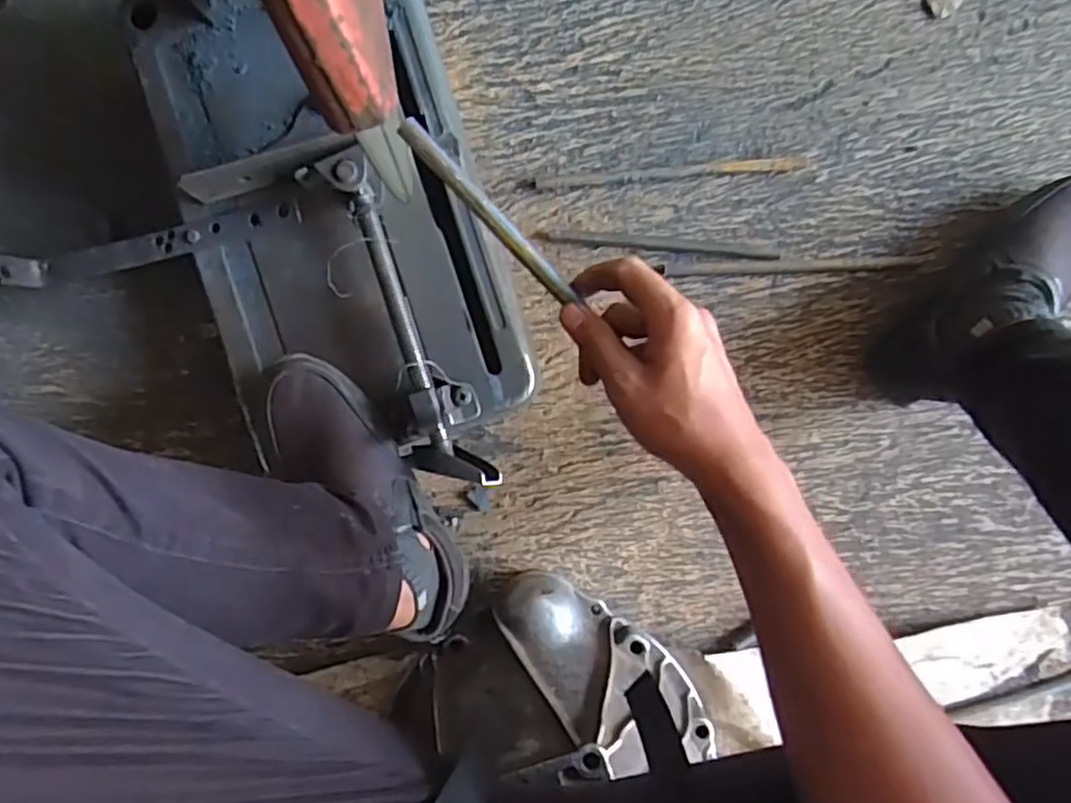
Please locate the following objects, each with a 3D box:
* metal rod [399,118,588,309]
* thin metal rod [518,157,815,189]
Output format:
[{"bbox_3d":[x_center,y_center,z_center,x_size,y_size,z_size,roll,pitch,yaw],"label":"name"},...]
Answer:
[{"bbox_3d":[-0.026,-0.102,0.373,0.011,0.010,0.126,-44,97,0],"label":"metal rod"},{"bbox_3d":[0.121,-0.218,0.655,0.271,0.012,0.012,-3,90,0],"label":"thin metal rod"}]

